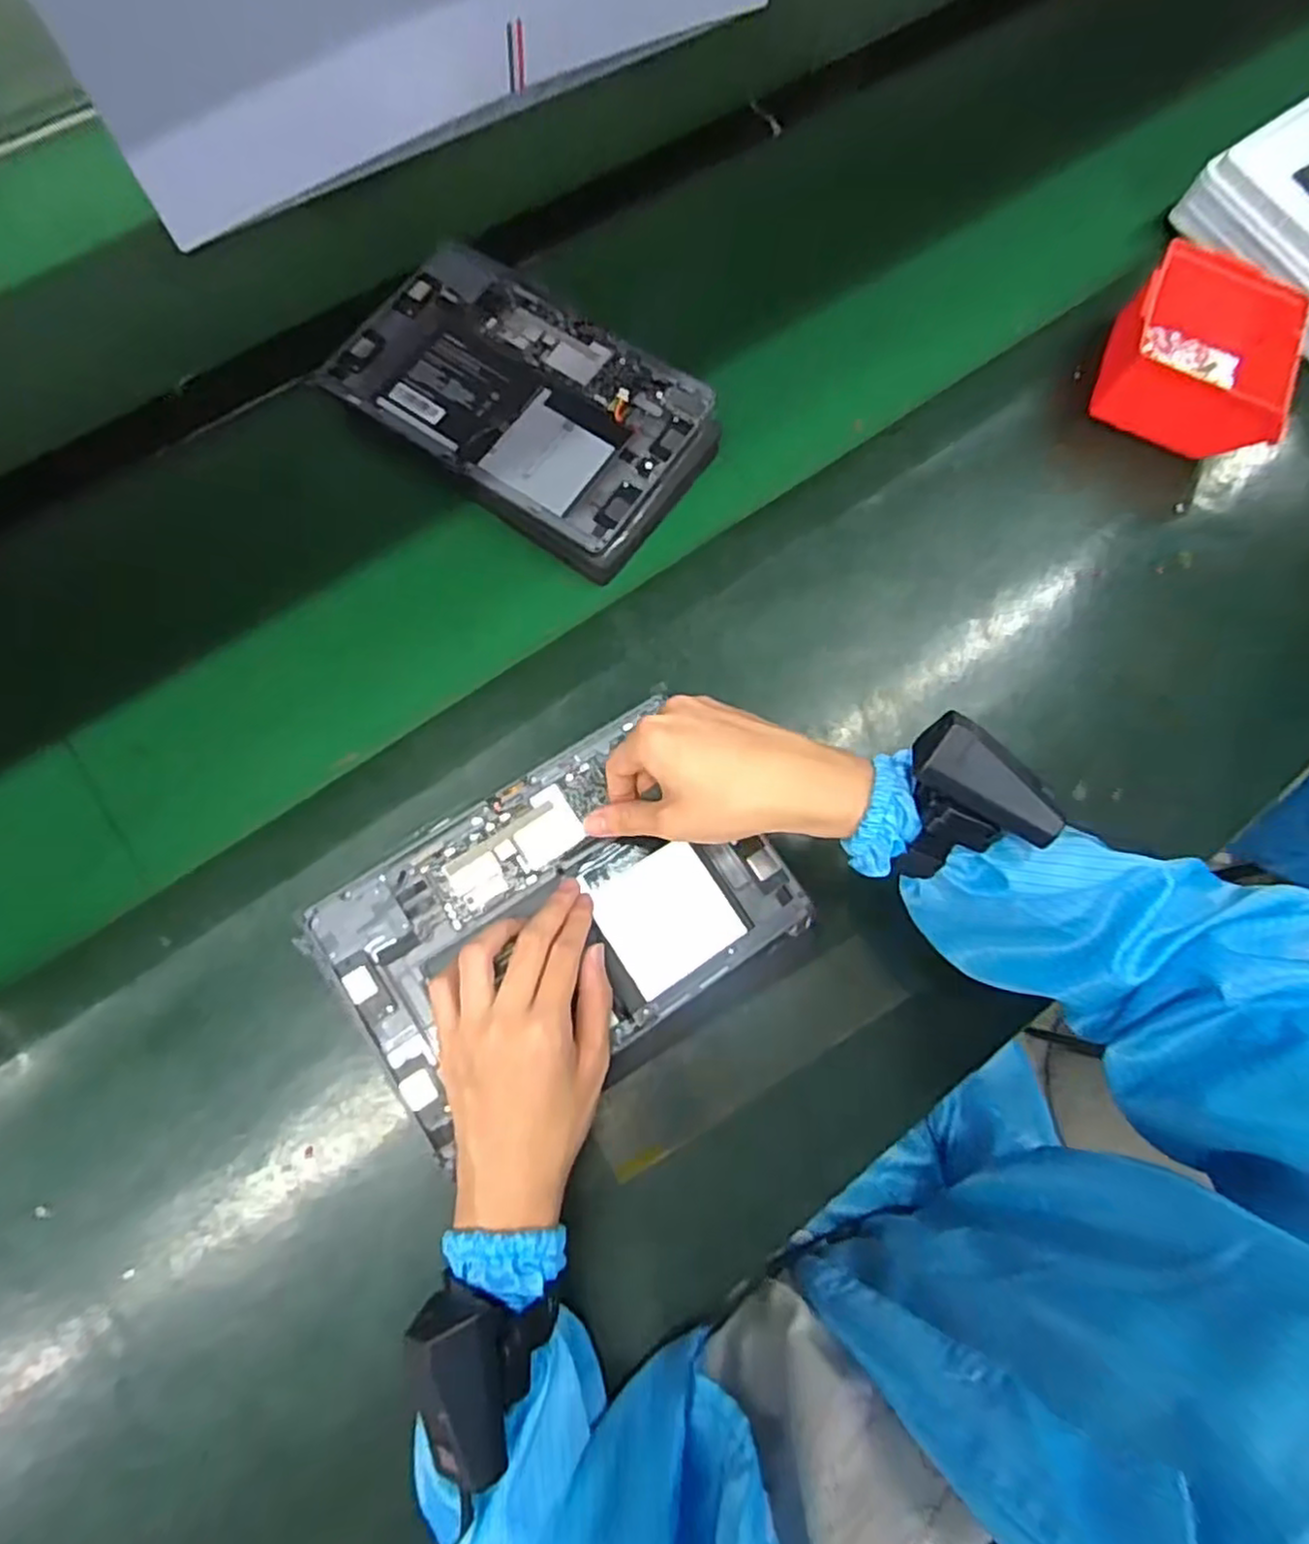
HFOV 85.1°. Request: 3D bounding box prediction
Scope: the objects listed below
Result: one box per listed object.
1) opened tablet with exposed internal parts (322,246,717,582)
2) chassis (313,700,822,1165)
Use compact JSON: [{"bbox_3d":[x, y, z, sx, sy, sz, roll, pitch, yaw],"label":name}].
[{"bbox_3d":[-0.095,-0.279,0.536,0.270,0.017,0.177,35,75,8],"label":"opened tablet with exposed internal parts"},{"bbox_3d":[-0.055,0.086,0.423,0.253,0.014,0.170,-32,77,-11],"label":"chassis"}]

